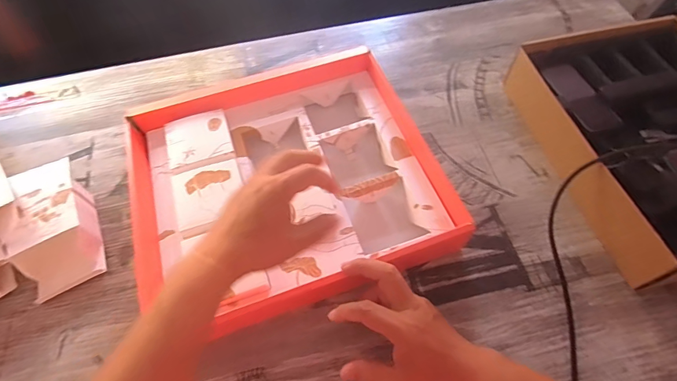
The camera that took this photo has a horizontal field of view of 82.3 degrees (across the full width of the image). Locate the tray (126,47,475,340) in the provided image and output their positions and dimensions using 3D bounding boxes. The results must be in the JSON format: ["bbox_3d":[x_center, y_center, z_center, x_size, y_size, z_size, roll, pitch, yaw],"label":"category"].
[{"bbox_3d":[-0.073,-0.019,0.530,0.374,0.079,0.346,-18,60,-8],"label":"tray"}]

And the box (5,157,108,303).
[{"bbox_3d":[-0.374,0.043,0.510,0.085,0.058,0.178,-24,61,-12],"label":"box"}]

